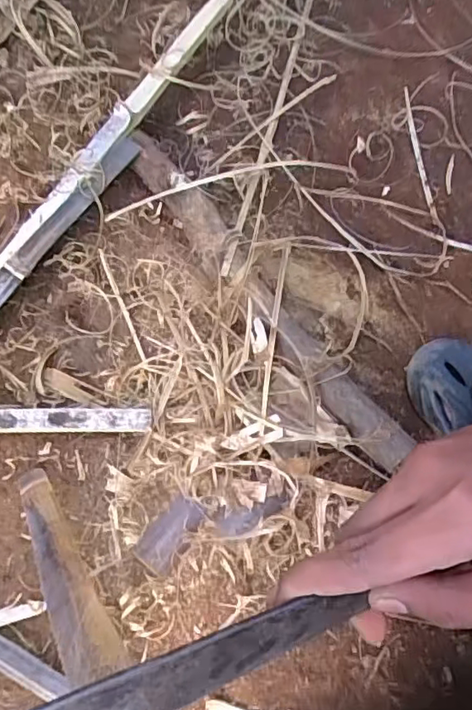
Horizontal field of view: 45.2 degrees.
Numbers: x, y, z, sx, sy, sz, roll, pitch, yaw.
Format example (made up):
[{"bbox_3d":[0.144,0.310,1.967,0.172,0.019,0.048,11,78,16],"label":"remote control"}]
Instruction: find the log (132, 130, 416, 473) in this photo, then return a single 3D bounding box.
[{"bbox_3d":[0.021,-0.090,0.707,0.064,0.066,0.548,-33,69,-9],"label":"log"}]

